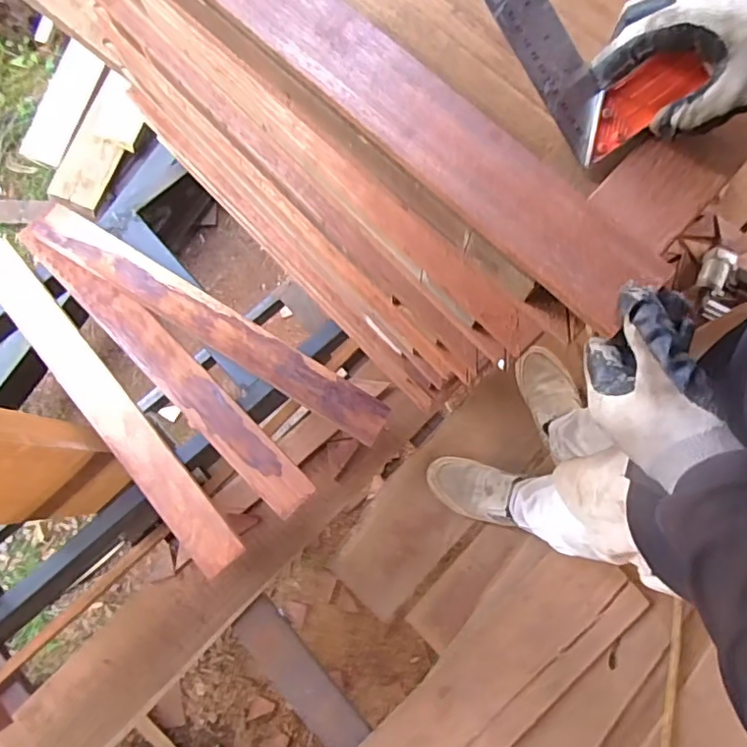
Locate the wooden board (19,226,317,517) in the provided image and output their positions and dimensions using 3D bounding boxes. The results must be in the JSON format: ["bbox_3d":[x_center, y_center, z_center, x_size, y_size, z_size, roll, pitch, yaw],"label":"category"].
[{"bbox_3d":[-0.308,-0.017,0.821,0.571,0.025,0.071,44,82,8],"label":"wooden board"}]

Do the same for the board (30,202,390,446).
[{"bbox_3d":[-0.247,-0.080,0.830,0.603,0.025,0.061,31,80,6],"label":"board"}]

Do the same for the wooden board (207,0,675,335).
[{"bbox_3d":[-0.032,-0.245,0.414,0.566,0.024,0.077,43,82,8],"label":"wooden board"}]

